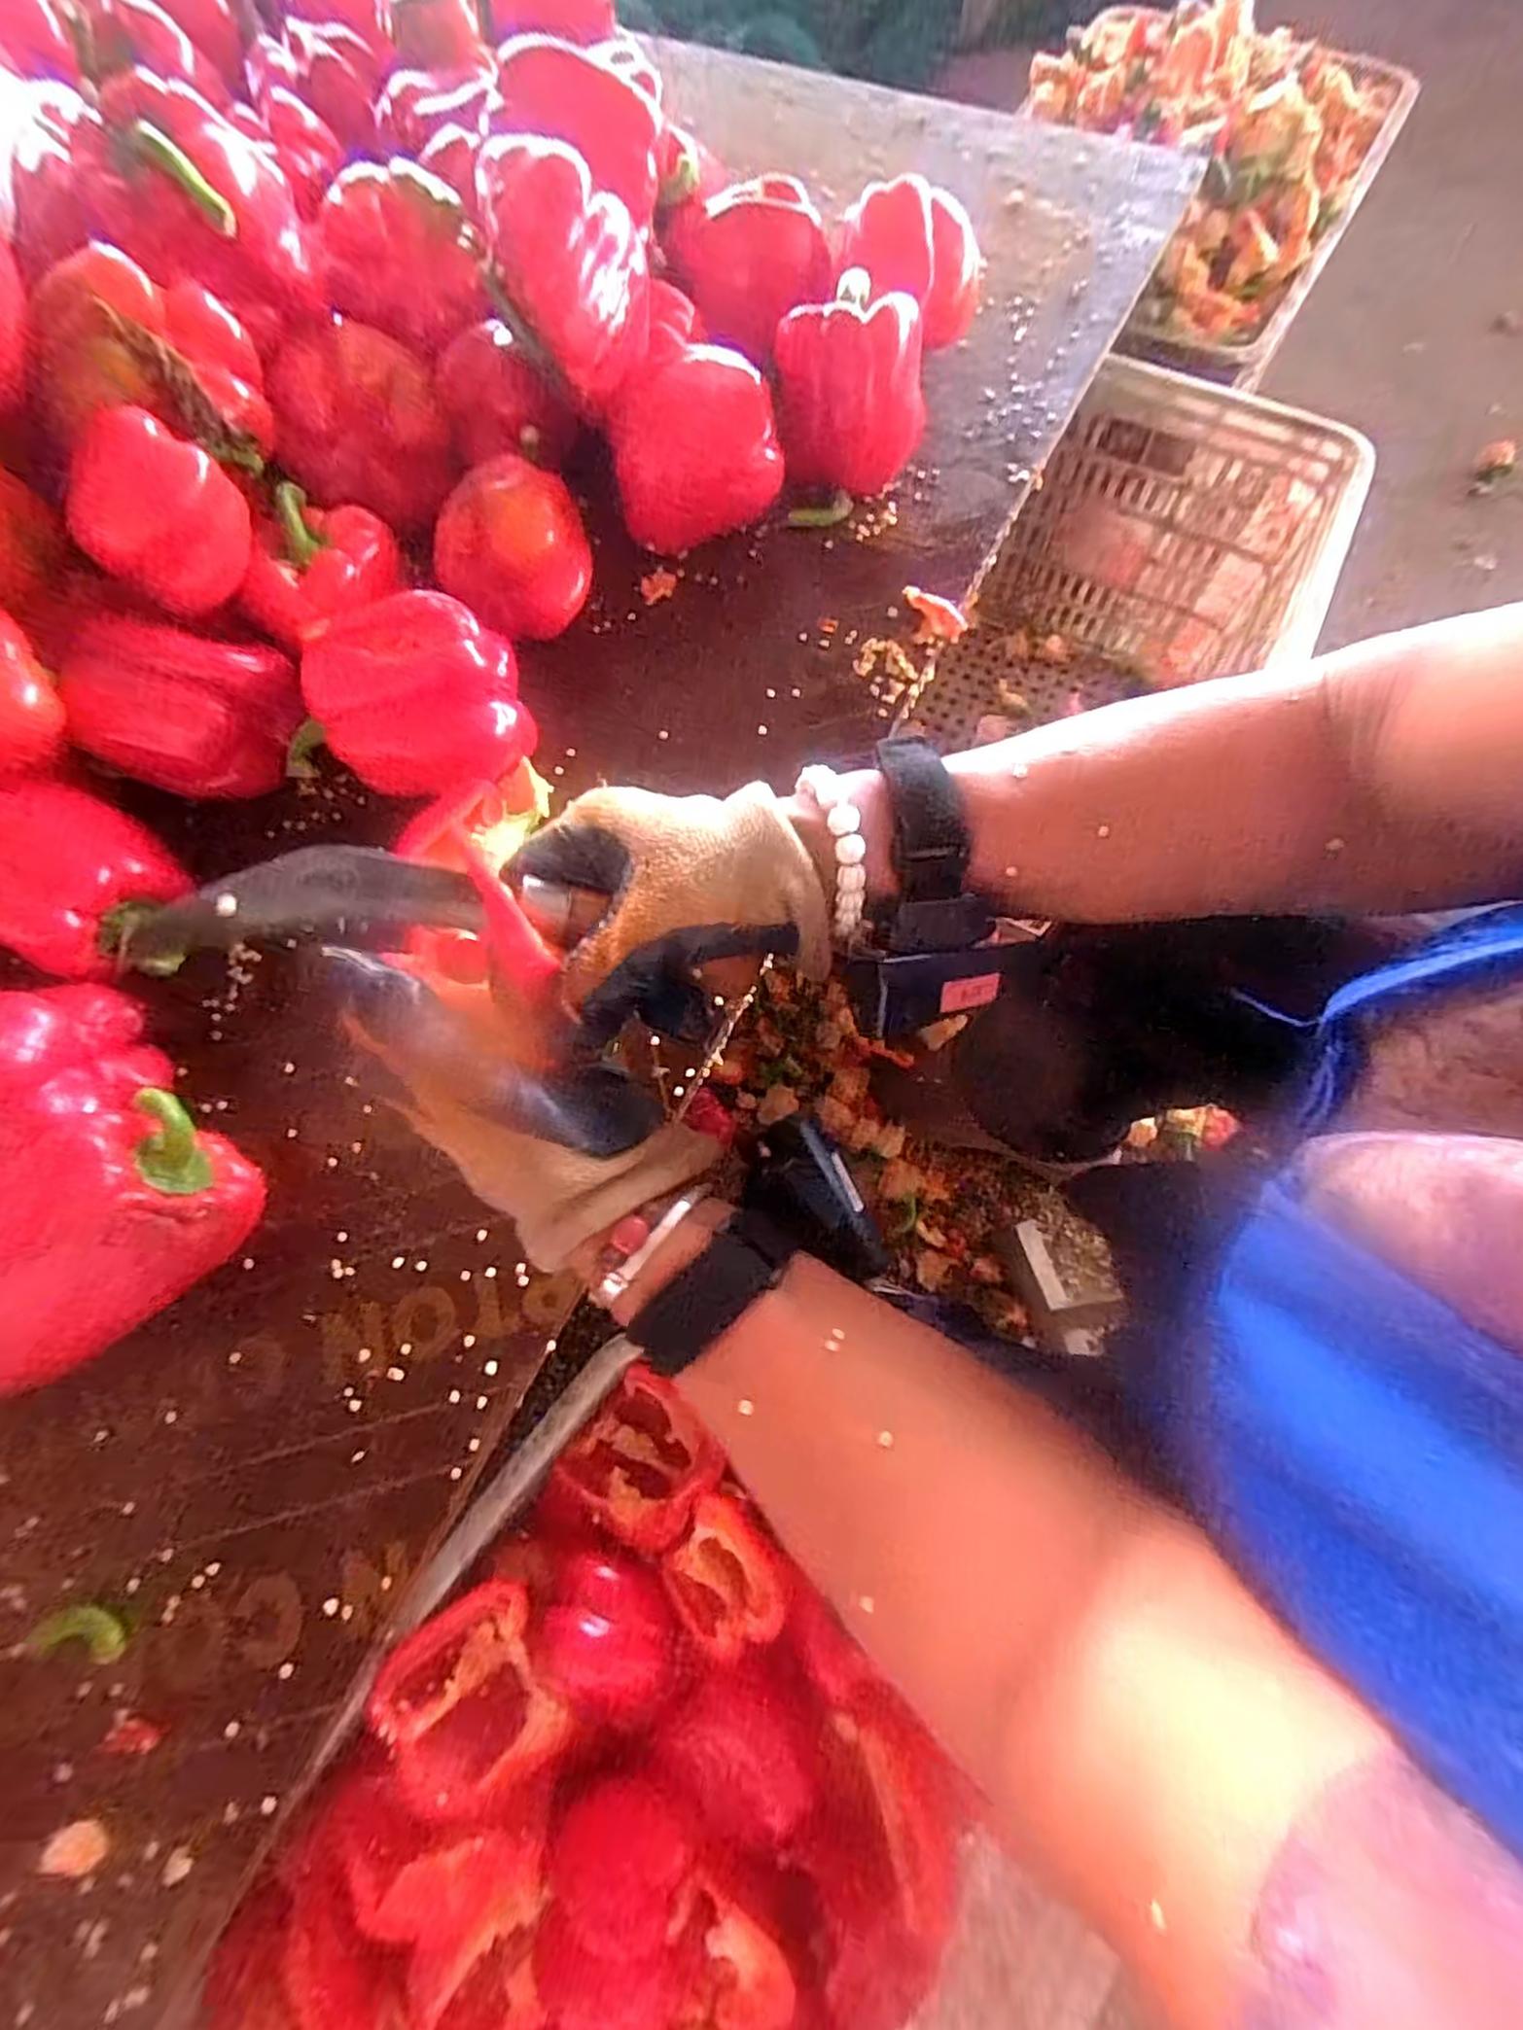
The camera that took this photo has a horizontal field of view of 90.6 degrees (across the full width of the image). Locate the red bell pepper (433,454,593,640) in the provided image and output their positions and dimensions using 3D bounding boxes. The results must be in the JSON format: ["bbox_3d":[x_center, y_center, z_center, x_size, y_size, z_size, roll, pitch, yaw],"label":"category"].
[{"bbox_3d":[-0.144,-0.268,0.449,0.089,0.075,0.071,-22,73,-4],"label":"red bell pepper"}]

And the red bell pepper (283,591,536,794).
[{"bbox_3d":[-0.181,-0.167,0.411,0.102,0.097,0.100,11,72,6],"label":"red bell pepper"}]

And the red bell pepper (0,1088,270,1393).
[{"bbox_3d":[-0.287,0.101,0.331,0.110,0.089,0.076,-43,75,-11],"label":"red bell pepper"}]

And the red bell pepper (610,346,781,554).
[{"bbox_3d":[-0.037,-0.333,0.456,0.096,0.093,0.079,-3,71,1],"label":"red bell pepper"}]

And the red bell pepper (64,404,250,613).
[{"bbox_3d":[-0.289,-0.242,0.365,0.054,0.055,0.062,19,73,8],"label":"red bell pepper"}]

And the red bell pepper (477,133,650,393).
[{"bbox_3d":[-0.098,-0.386,0.395,0.077,0.074,0.087,-13,72,-2],"label":"red bell pepper"}]

